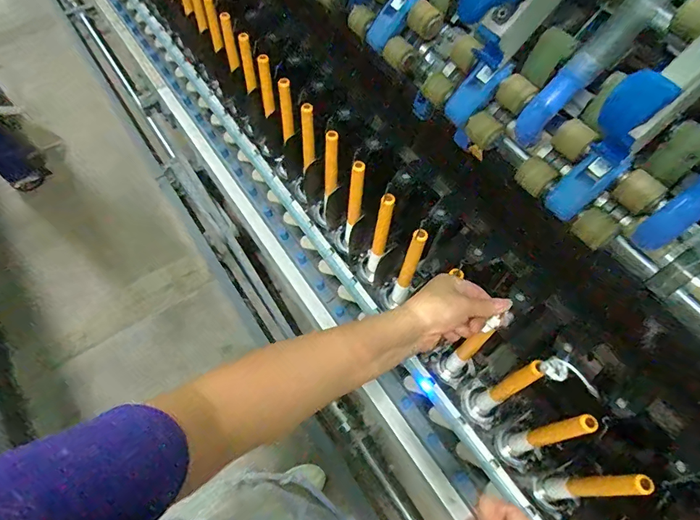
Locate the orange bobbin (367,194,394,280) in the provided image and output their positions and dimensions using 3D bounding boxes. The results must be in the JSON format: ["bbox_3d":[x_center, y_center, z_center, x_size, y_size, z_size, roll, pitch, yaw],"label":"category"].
[{"bbox_3d":[0.043,-0.028,0.656,0.023,0.198,0.029,11,61,3],"label":"orange bobbin"}]

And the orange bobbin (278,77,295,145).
[{"bbox_3d":[-0.108,-0.251,0.724,0.021,0.118,0.022,-6,61,-6],"label":"orange bobbin"}]

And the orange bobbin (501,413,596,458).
[{"bbox_3d":[0.244,0.222,0.532,0.029,0.211,0.023,-11,62,-9],"label":"orange bobbin"}]

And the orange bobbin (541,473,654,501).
[{"bbox_3d":[0.286,0.271,0.504,0.028,0.194,0.023,2,61,-1],"label":"orange bobbin"}]

